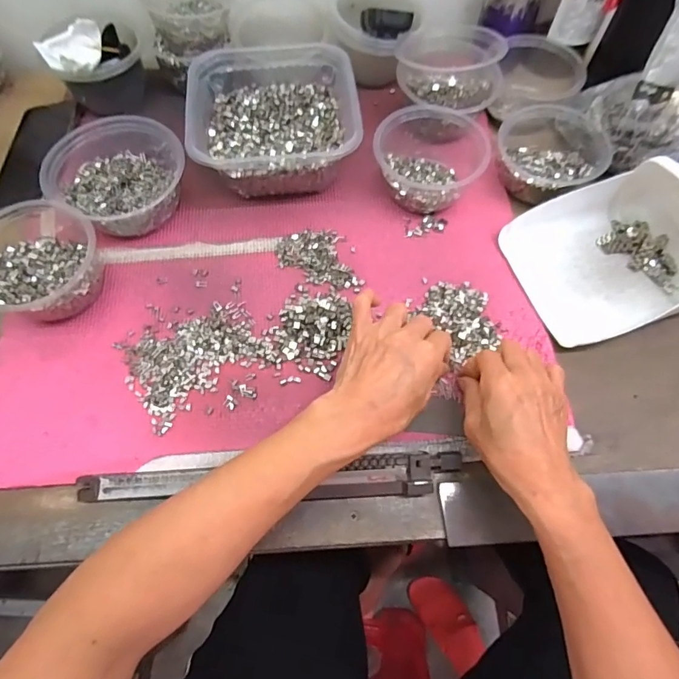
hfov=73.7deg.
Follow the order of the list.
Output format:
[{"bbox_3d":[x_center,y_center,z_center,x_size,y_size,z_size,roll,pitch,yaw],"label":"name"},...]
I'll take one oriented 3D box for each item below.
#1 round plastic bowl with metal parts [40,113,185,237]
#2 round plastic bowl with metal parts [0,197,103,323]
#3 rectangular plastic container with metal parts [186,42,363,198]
[{"bbox_3d":[-0.228,-0.175,0.479,0.134,0.064,0.144,0,66,-1],"label":"round plastic bowl with metal parts"},{"bbox_3d":[-0.289,-0.075,0.433,0.122,0.061,0.114,0,66,-1],"label":"round plastic bowl with metal parts"},{"bbox_3d":[-0.071,-0.250,0.507,0.168,0.076,0.185,-4,66,-3],"label":"rectangular plastic container with metal parts"}]

